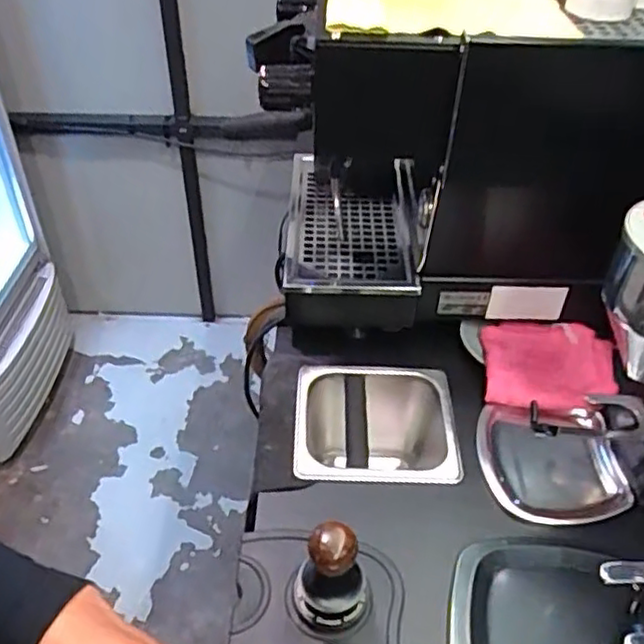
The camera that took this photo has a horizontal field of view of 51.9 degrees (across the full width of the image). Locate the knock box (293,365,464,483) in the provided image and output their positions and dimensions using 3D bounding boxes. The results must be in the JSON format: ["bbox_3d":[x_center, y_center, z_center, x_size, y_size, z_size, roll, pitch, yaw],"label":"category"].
[{"bbox_3d":[0.060,0.154,0.780,0.179,0.143,0.169,1,42,0],"label":"knock box"}]

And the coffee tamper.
[{"bbox_3d":[0.008,0.210,0.551,0.064,0.099,0.056,3,42,2],"label":"coffee tamper"}]

